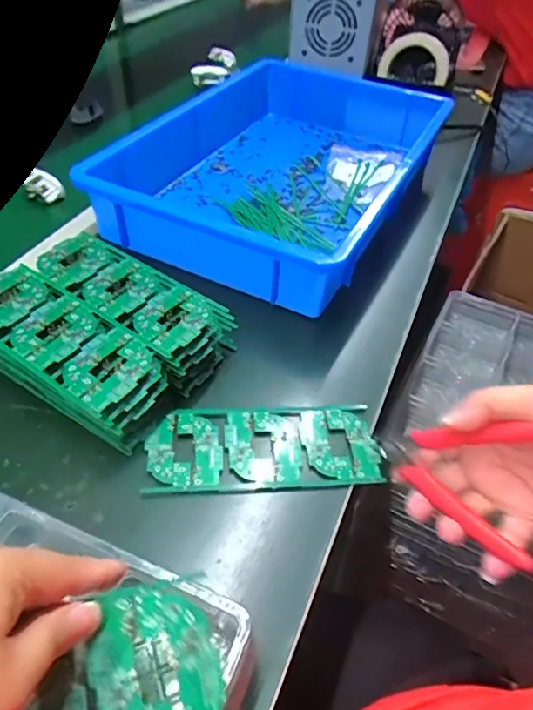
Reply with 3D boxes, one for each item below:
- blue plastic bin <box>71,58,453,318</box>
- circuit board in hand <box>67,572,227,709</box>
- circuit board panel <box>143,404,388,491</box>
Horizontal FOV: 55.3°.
[{"bbox_3d":[0.029,-0.230,0.605,0.269,0.077,0.424,22,49,17],"label":"blue plastic bin"},{"bbox_3d":[-0.056,0.137,0.224,0.068,0.005,0.063,-9,68,-8],"label":"circuit board in hand"},{"bbox_3d":[-0.002,0.067,0.379,0.166,0.008,0.068,-1,46,-4],"label":"circuit board panel"}]

